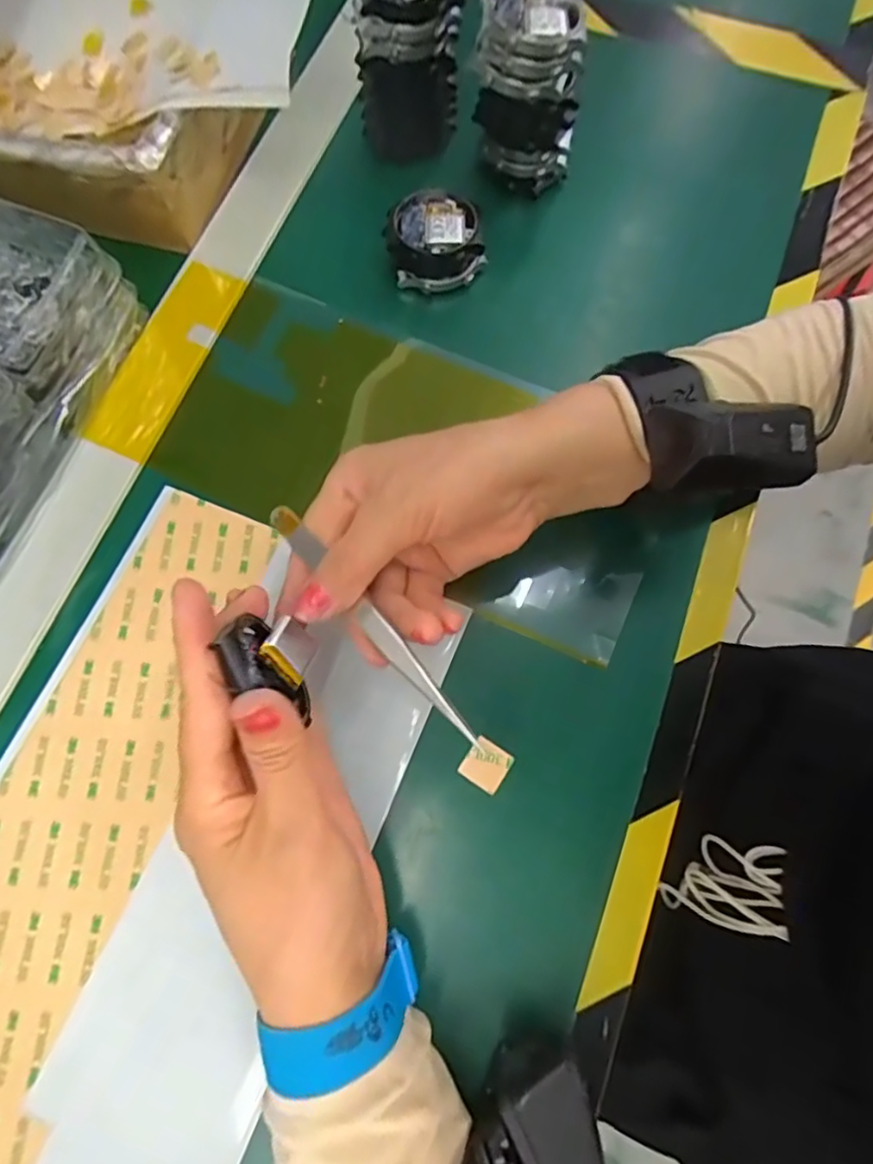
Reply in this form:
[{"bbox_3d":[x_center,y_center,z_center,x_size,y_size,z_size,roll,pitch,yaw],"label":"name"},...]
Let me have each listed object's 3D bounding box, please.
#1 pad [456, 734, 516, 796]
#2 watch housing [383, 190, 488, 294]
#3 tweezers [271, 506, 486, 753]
[{"bbox_3d":[0.018,0.066,0.229,0.015,0.004,0.016,32,76,10],"label":"pad"},{"bbox_3d":[-0.001,-0.186,0.354,0.050,0.035,0.044,-8,72,-1],"label":"watch housing"},{"bbox_3d":[-0.026,0.014,0.248,0.010,0.004,0.125,-39,72,-11],"label":"tweezers"}]

